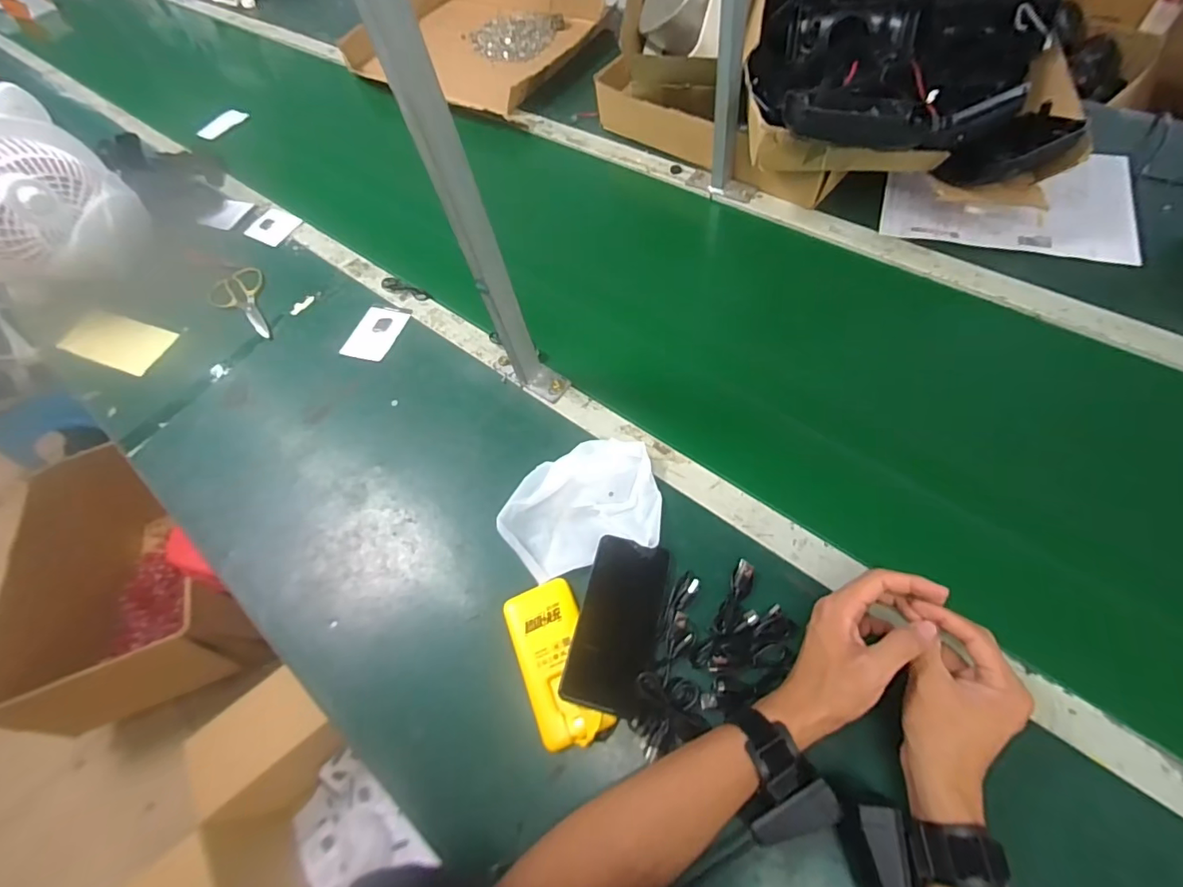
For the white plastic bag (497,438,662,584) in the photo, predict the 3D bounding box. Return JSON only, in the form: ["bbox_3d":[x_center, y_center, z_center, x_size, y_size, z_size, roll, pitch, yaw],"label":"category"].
[{"bbox_3d":[-0.010,0.070,0.547,0.169,0.051,0.124,-15,60,-3],"label":"white plastic bag"}]

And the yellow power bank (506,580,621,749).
[{"bbox_3d":[-0.034,0.206,0.481,0.069,0.033,0.144,-21,59,-4],"label":"yellow power bank"}]

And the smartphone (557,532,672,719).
[{"bbox_3d":[0.027,0.169,0.484,0.076,0.008,0.156,9,62,13],"label":"smartphone"}]

